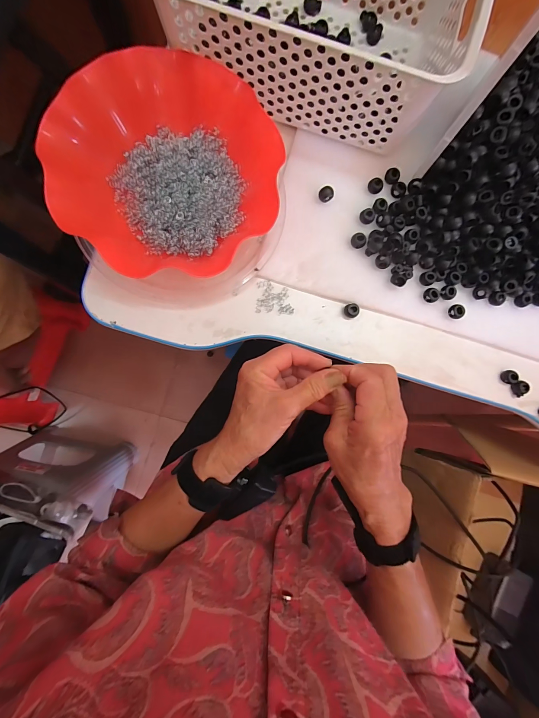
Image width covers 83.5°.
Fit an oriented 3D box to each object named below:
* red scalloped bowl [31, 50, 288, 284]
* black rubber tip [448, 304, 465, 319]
[{"bbox_3d":[-0.105,-0.193,0.321,0.217,0.066,0.212,0,87,-6],"label":"red scalloped bowl"},{"bbox_3d":[0.227,-0.057,0.367,0.014,0.014,0.018,-18,89,-7],"label":"black rubber tip"}]

